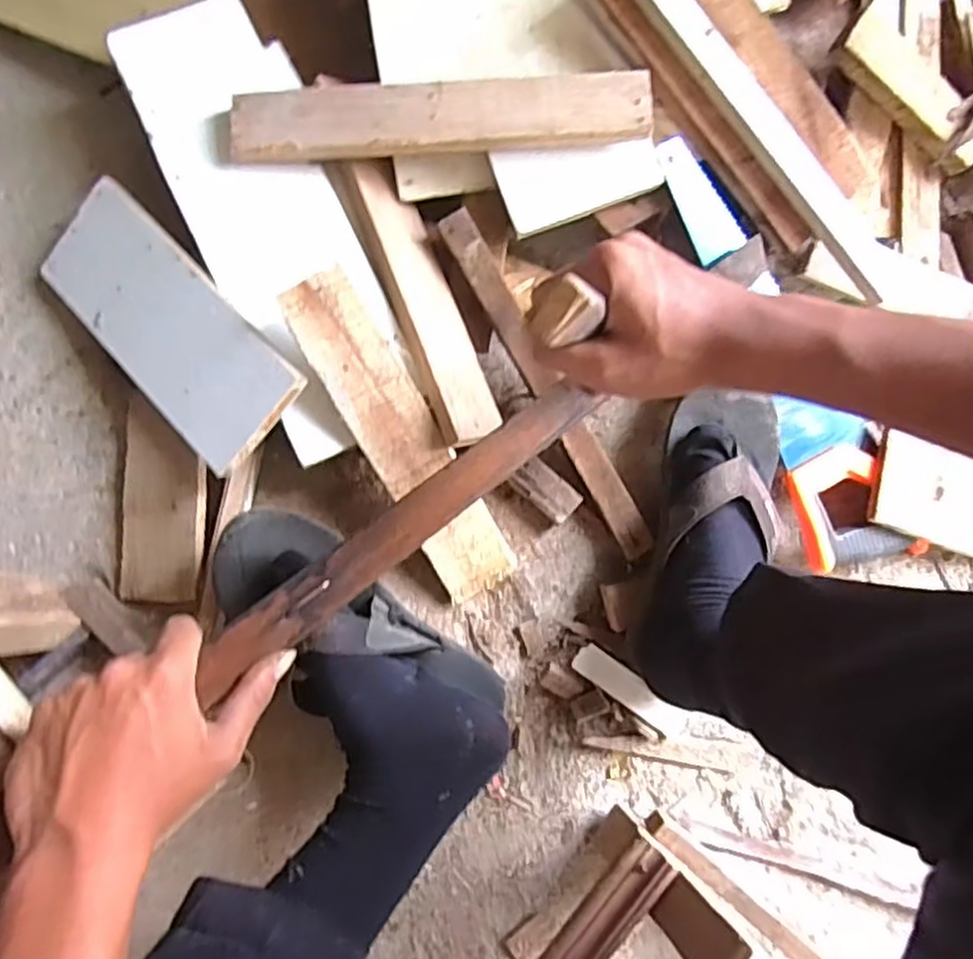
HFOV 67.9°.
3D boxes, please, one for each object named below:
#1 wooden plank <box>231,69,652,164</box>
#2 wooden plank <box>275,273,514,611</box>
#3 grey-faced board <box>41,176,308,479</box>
[{"bbox_3d":[-0.037,-0.301,0.598,0.340,0.015,0.060,-2,82,0],"label":"wooden plank"},{"bbox_3d":[-0.068,-0.031,0.599,0.066,0.027,0.287,-31,105,-8],"label":"wooden plank"},{"bbox_3d":[-0.265,-0.127,0.593,0.258,0.012,0.109,45,97,10],"label":"grey-faced board"}]

